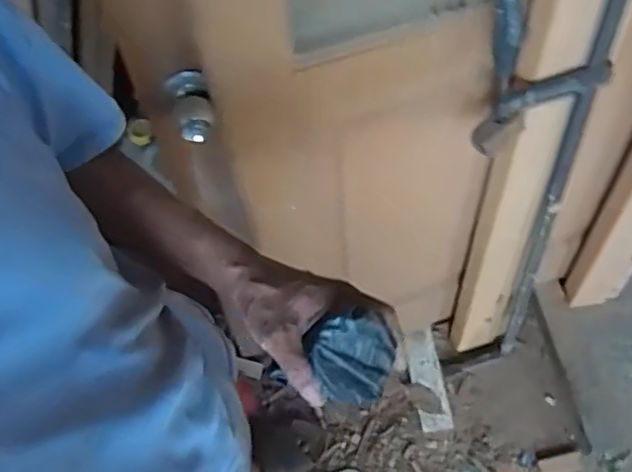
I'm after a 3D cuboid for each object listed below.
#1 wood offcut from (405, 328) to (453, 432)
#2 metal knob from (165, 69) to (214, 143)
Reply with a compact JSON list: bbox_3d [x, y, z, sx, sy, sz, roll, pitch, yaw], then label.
[{"bbox_3d":[0.255,0.331,1.433,0.074,0.021,0.223,-6,70,-11],"label":"wood offcut"},{"bbox_3d":[-0.154,-0.161,0.767,0.052,0.041,0.092,-20,67,-7],"label":"metal knob"}]

